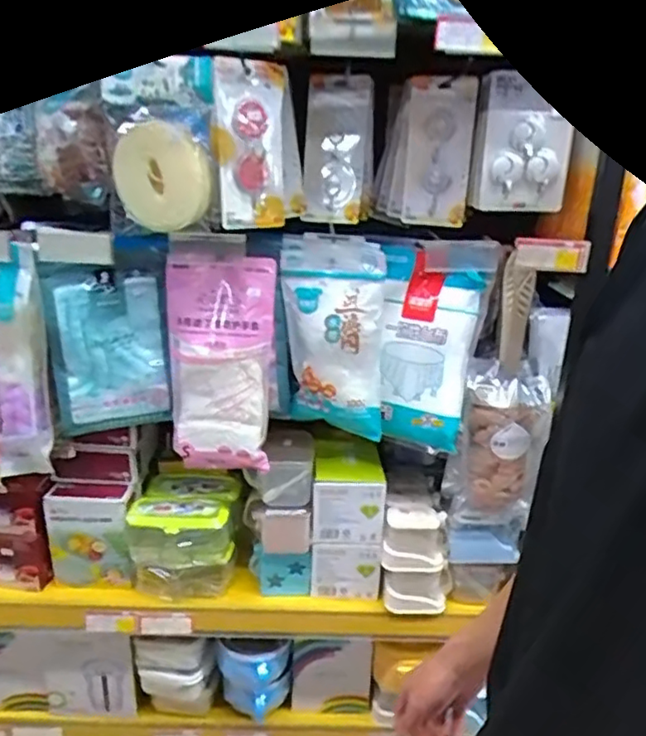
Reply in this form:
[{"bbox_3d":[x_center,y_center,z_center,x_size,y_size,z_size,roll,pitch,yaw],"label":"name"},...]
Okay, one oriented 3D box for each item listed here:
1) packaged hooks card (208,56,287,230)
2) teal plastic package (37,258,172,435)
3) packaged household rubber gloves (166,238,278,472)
[{"bbox_3d":[-0.091,-0.292,0.827,0.127,0.208,0.033,-16,26,-37],"label":"packaged hooks card"},{"bbox_3d":[-0.312,-0.032,0.922,0.168,0.269,0.040,-12,24,-31],"label":"teal plastic package"},{"bbox_3d":[-0.151,-0.013,0.938,0.154,0.343,0.064,-1,20,-10],"label":"packaged household rubber gloves"}]

